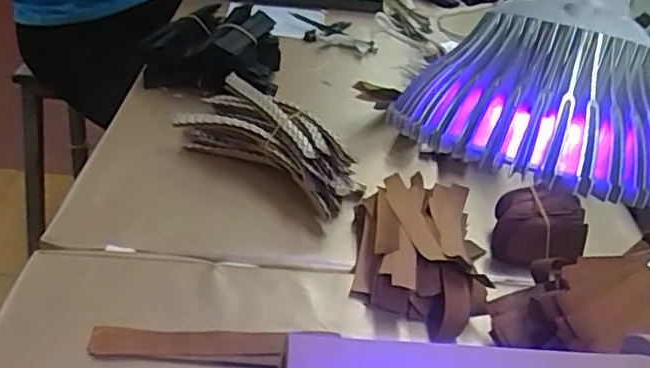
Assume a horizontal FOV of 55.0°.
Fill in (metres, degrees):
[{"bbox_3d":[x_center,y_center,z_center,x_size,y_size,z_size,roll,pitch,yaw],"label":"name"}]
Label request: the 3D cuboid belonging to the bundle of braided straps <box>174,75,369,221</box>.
[{"bbox_3d":[-0.050,-0.041,0.603,0.190,0.063,0.078,26,40,25],"label":"bundle of braided straps"}]

